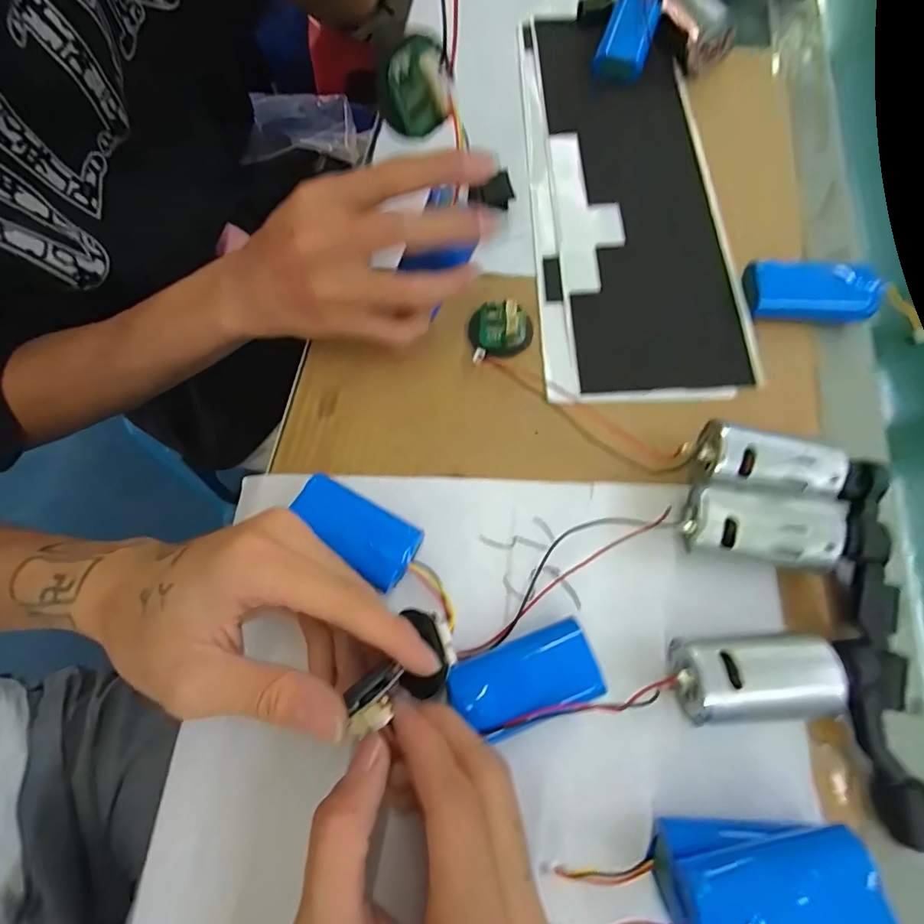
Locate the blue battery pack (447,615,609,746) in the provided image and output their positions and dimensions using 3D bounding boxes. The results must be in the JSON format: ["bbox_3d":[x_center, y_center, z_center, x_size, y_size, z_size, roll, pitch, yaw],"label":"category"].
[{"bbox_3d":[0.029,0.099,0.220,0.065,0.020,0.035,-21,70,-6],"label":"blue battery pack"}]

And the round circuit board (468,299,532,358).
[{"bbox_3d":[0.022,-0.081,0.289,0.036,0.010,0.033,-1,70,2],"label":"round circuit board"}]

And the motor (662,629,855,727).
[{"bbox_3d":[0.124,0.094,0.213,0.068,0.036,0.033,-4,69,0],"label":"motor"}]

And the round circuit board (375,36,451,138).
[{"bbox_3d":[-0.020,-0.158,0.208,0.030,0.034,0.010,-13,70,-3],"label":"round circuit board"}]

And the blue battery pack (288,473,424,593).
[{"bbox_3d":[-0.054,0.035,0.249,0.067,0.018,0.033,31,73,12],"label":"blue battery pack"}]

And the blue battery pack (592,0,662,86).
[{"bbox_3d":[0.126,-0.321,0.368,0.034,0.021,0.078,19,71,9],"label":"blue battery pack"}]

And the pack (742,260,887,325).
[{"bbox_3d":[0.205,-0.101,0.284,0.071,0.020,0.030,2,70,2],"label":"pack"}]

